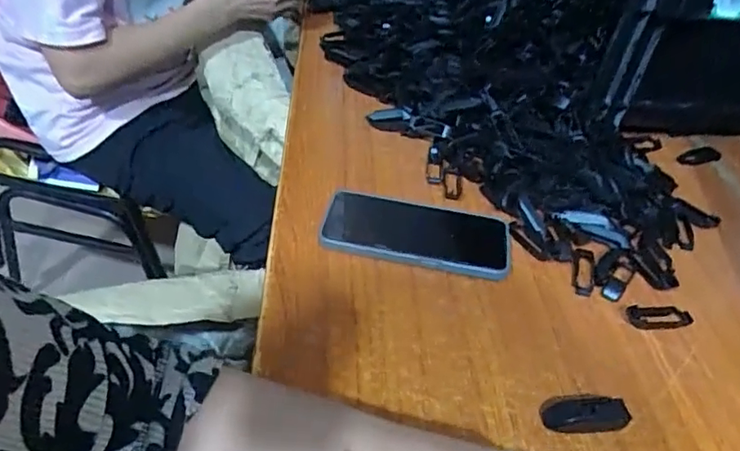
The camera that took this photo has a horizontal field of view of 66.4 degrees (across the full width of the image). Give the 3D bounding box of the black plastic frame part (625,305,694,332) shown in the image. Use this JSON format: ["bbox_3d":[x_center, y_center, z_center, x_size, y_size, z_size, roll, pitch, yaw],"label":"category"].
[{"bbox_3d":[0.237,0.076,0.461,0.056,0.007,0.021,2,40,-6],"label":"black plastic frame part"}]

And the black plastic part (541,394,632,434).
[{"bbox_3d":[0.145,0.127,0.381,0.059,0.012,0.025,1,40,-7],"label":"black plastic part"}]

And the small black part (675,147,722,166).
[{"bbox_3d":[0.389,-0.081,0.674,0.048,0.018,0.016,-7,40,3],"label":"small black part"}]

